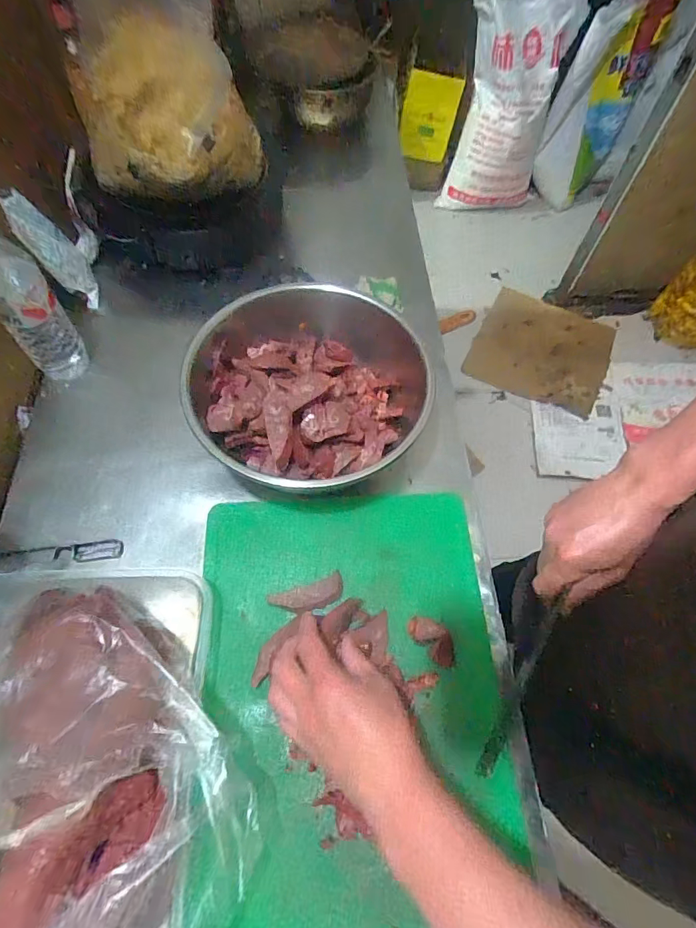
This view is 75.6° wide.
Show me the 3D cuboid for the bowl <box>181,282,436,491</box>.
[{"bbox_3d":[-0.052,-0.082,0.595,0.287,0.122,0.286,1,62,-3],"label":"bowl"}]

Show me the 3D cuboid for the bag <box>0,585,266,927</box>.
[{"bbox_3d":[-0.247,0.270,0.350,0.268,0.134,0.335,-37,69,-18],"label":"bag"}]

